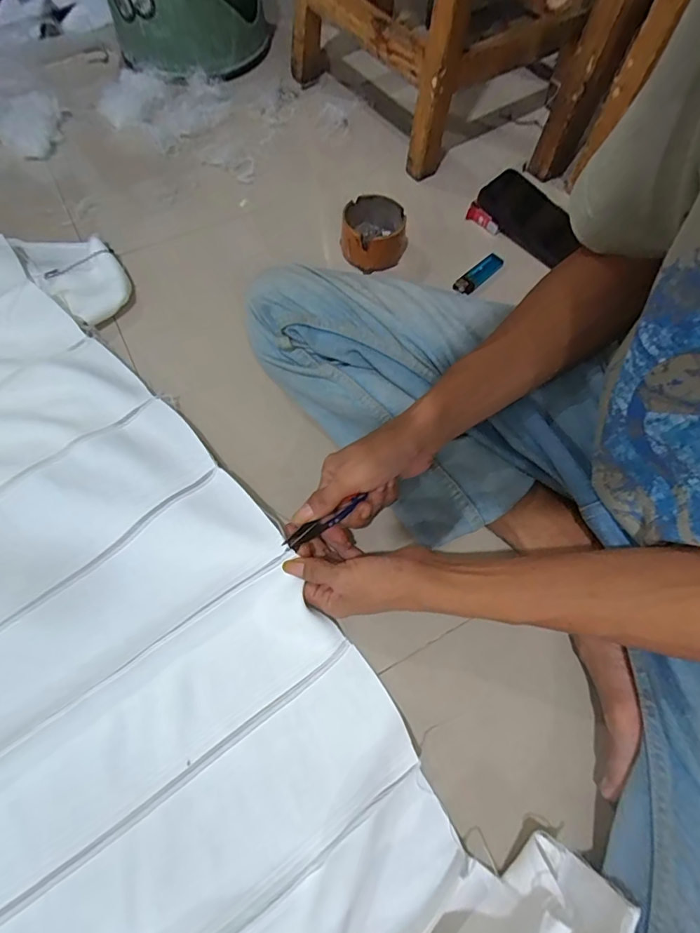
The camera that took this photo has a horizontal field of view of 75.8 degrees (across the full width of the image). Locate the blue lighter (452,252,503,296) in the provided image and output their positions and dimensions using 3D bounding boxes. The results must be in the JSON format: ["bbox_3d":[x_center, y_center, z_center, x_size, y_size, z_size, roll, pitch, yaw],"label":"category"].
[{"bbox_3d":[0.171,-0.256,0.596,0.085,0.012,0.025,-42,74,-17],"label":"blue lighter"}]

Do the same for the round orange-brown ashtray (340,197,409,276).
[{"bbox_3d":[0.033,-0.299,0.583,0.086,0.044,0.096,7,67,2],"label":"round orange-brown ashtray"}]

